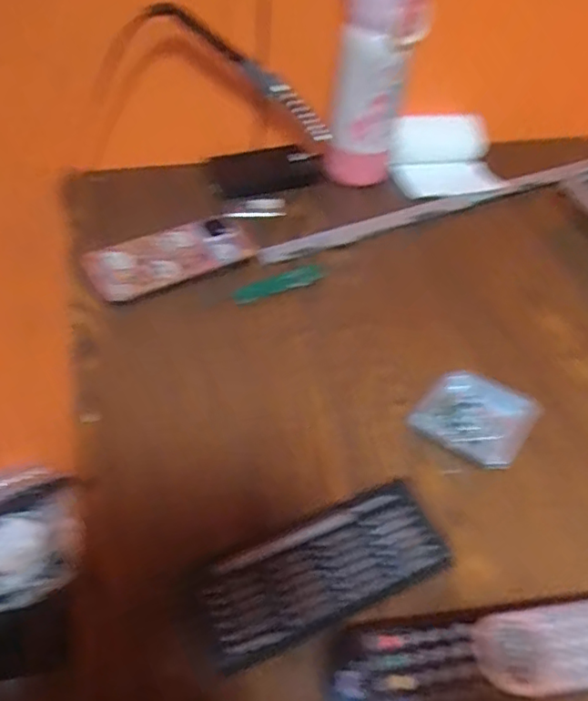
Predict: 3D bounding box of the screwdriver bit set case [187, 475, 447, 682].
[{"bbox_3d":[0.016,0.131,0.344,0.150,0.015,0.062,-17,52,-21],"label":"screwdriver bit set case"}]

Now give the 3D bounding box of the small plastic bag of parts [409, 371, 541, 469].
[{"bbox_3d":[0.137,0.050,0.434,0.075,0.014,0.073,30,51,20],"label":"small plastic bag of parts"}]

